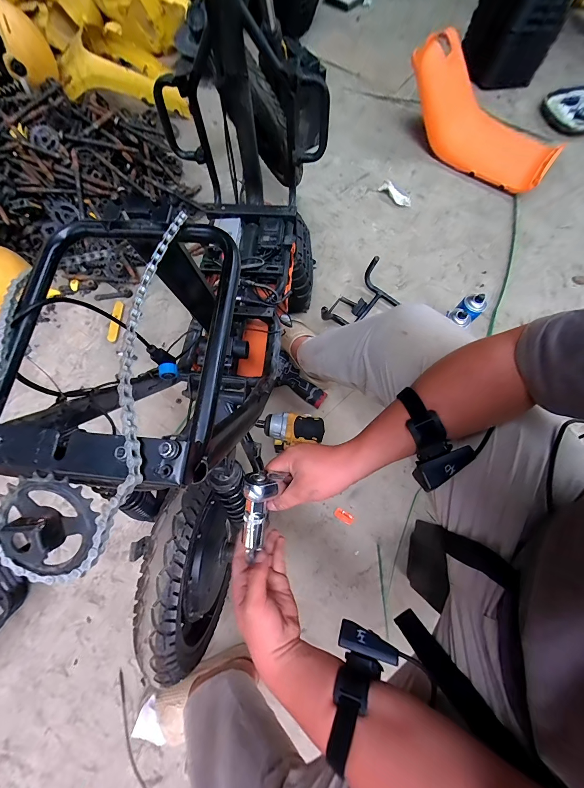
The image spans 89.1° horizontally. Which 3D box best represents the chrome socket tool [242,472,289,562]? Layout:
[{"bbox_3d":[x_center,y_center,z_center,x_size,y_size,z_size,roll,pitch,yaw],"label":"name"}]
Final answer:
[{"bbox_3d":[-0.042,0.148,0.367,0.045,0.037,0.097,11,90,2],"label":"chrome socket tool"}]

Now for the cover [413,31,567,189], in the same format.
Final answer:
[{"bbox_3d":[0.659,-0.924,1.048,0.676,0.191,0.230,15,72,-23],"label":"cover"}]

